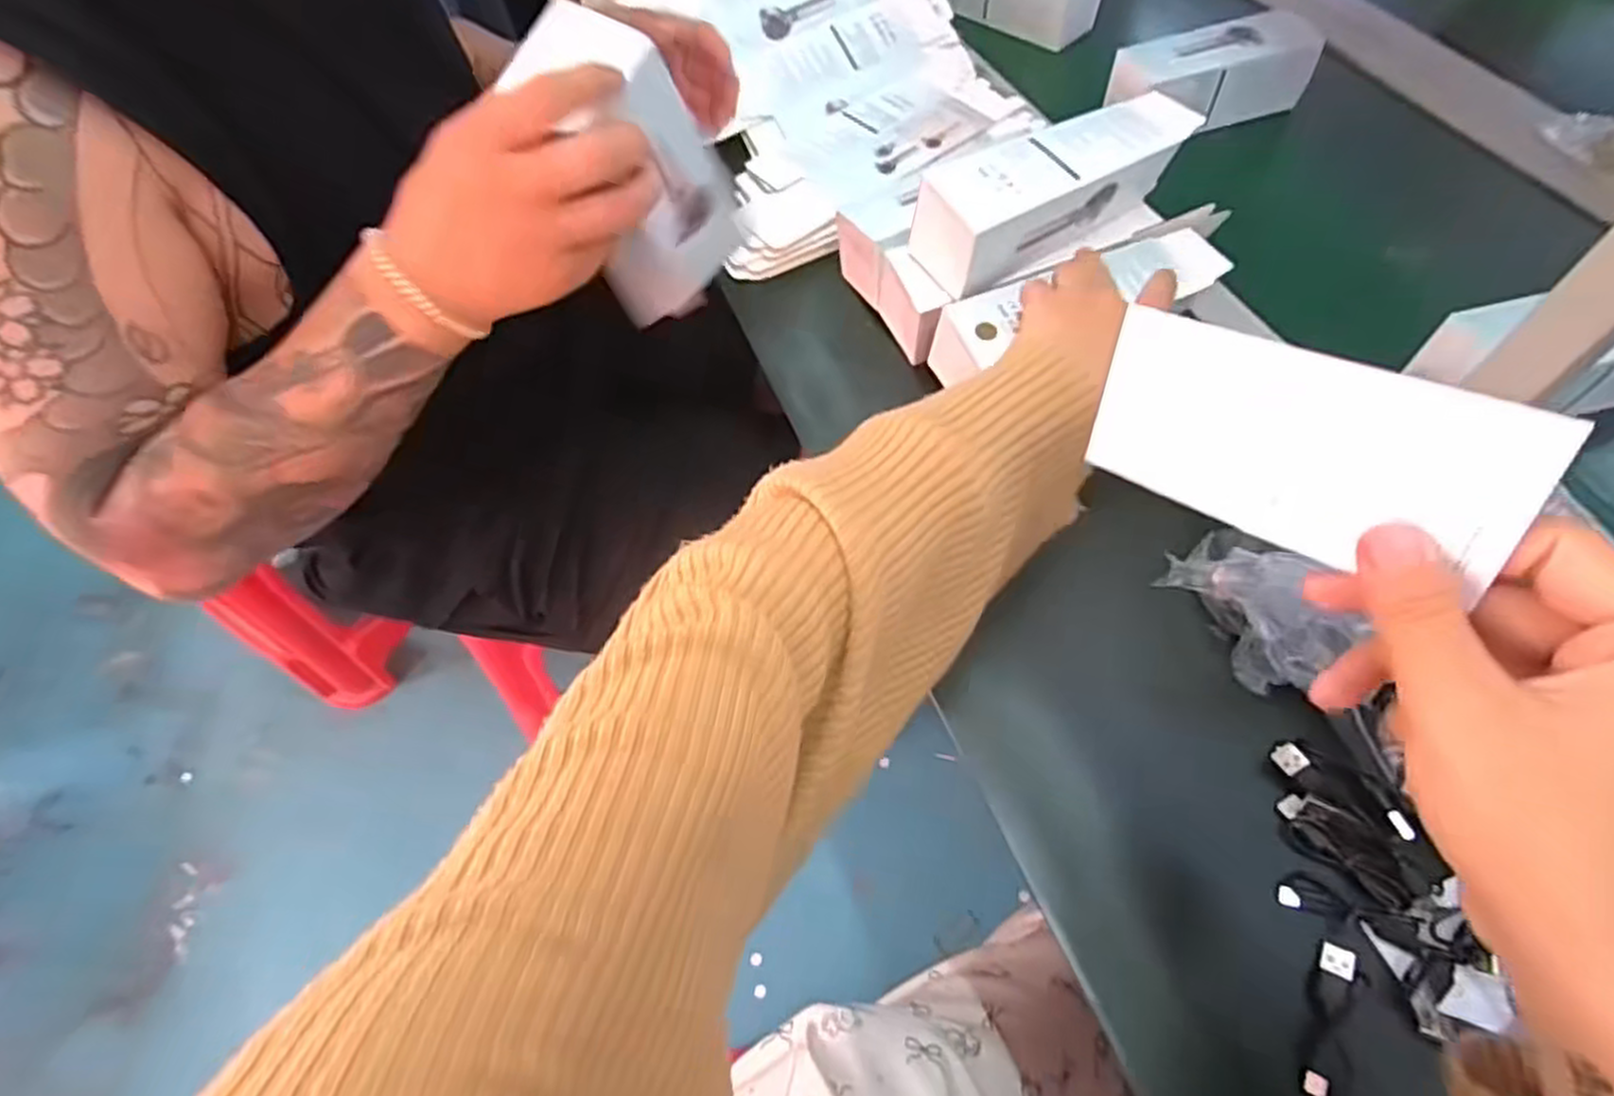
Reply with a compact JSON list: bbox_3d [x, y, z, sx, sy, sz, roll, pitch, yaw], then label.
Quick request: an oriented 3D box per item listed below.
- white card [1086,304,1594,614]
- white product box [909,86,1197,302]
[{"bbox_3d":[0.146,-0.030,0.231,0.011,0.055,0.115,-14,35,-37],"label":"white card"},{"bbox_3d":[0.163,-0.238,0.504,0.196,0.055,0.061,-27,63,-11],"label":"white product box"}]

